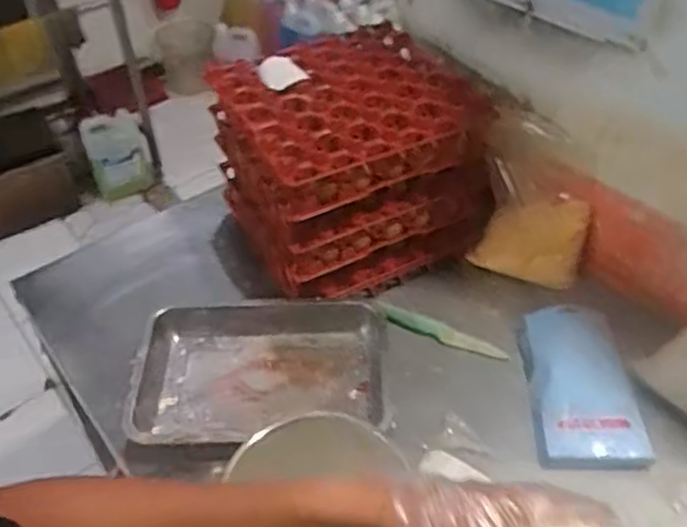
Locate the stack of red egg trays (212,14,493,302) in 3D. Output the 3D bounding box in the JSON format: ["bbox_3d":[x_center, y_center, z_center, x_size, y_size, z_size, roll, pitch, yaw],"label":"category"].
[{"bbox_3d":[0.007,-0.133,0.950,0.300,0.268,0.267,-22,46,-19],"label":"stack of red egg trays"}]

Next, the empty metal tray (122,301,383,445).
[{"bbox_3d":[-0.107,0.135,0.834,0.301,0.056,0.201,-5,43,-1],"label":"empty metal tray"}]

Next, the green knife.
[{"bbox_3d":[0.129,0.092,0.903,0.182,0.008,0.029,21,47,4],"label":"green knife"}]

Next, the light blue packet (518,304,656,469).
[{"bbox_3d":[0.286,0.147,0.822,0.122,0.046,0.211,0,43,4],"label":"light blue packet"}]

